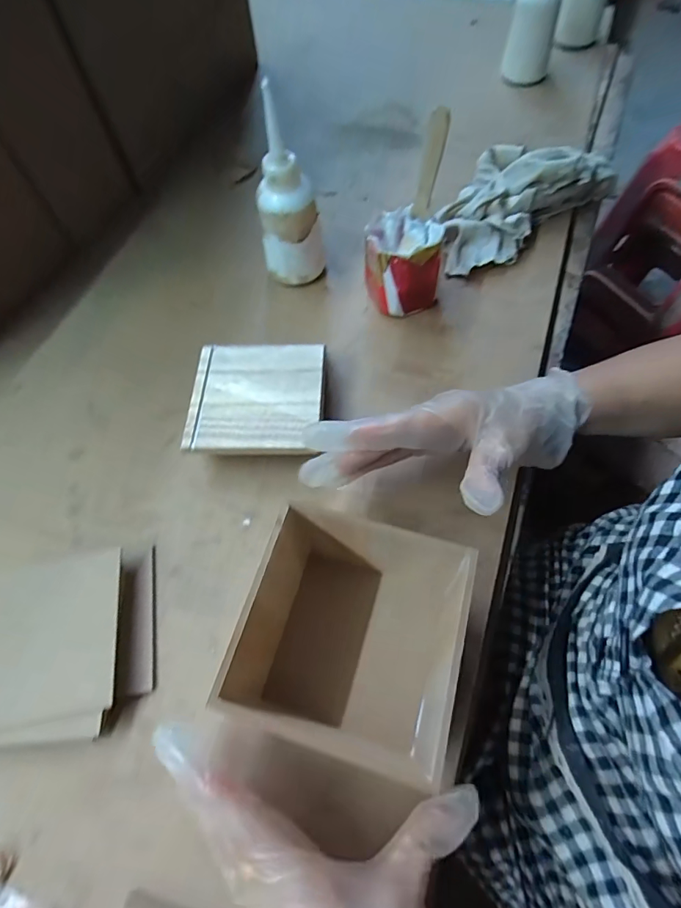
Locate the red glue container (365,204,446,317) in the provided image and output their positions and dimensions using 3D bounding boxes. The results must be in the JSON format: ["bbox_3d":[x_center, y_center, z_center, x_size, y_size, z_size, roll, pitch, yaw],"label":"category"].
[{"bbox_3d":[0.060,-0.186,0.445,0.072,0.077,0.073,-2,62,1],"label":"red glue container"}]

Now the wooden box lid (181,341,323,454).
[{"bbox_3d":[-0.069,-0.048,0.378,0.109,0.011,0.103,1,63,1],"label":"wooden box lid"}]

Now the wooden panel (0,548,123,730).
[{"bbox_3d":[-0.218,0.131,0.324,0.124,0.006,0.109,-13,57,3],"label":"wooden panel"}]

